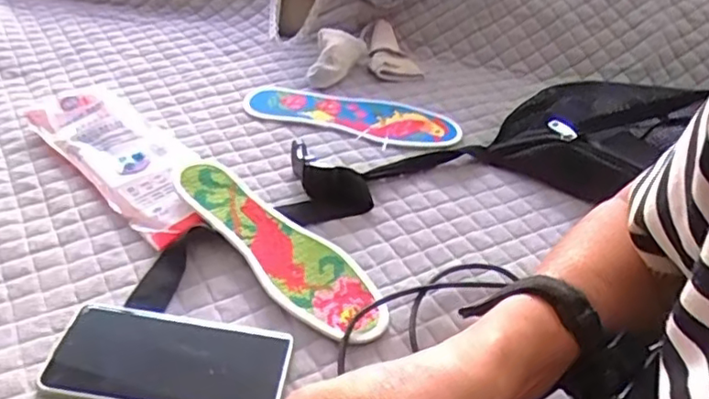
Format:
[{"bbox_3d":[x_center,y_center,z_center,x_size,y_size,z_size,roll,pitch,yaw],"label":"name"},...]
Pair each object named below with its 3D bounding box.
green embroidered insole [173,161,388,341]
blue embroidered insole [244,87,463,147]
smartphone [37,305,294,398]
[{"bbox_3d":[-0.070,0.035,0.537,0.243,0.015,0.075,35,45,23],"label":"green embroidered insole"},{"bbox_3d":[-0.004,-0.099,0.718,0.244,0.014,0.081,10,40,9],"label":"blue embroidered insole"},{"bbox_3d":[-0.132,0.112,0.444,0.163,0.010,0.080,6,39,4],"label":"smartphone"}]

